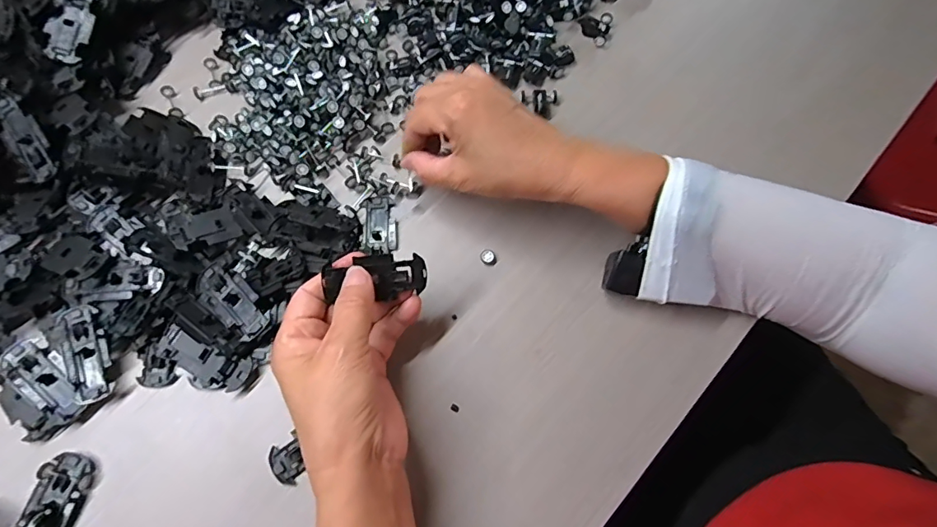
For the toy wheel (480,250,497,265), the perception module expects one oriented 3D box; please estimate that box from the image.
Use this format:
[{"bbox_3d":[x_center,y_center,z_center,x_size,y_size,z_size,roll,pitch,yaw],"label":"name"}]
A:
[{"bbox_3d":[0.015,-0.005,0.364,0.011,0.004,0.012,0,69,0],"label":"toy wheel"}]

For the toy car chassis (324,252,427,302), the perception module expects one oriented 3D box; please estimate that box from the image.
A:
[{"bbox_3d":[-0.059,0.007,0.308,0.063,0.012,0.024,0,69,-12],"label":"toy car chassis"}]

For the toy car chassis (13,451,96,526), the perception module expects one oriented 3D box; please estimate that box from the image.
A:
[{"bbox_3d":[-0.264,0.154,0.300,0.031,0.013,0.063,11,70,4],"label":"toy car chassis"}]

